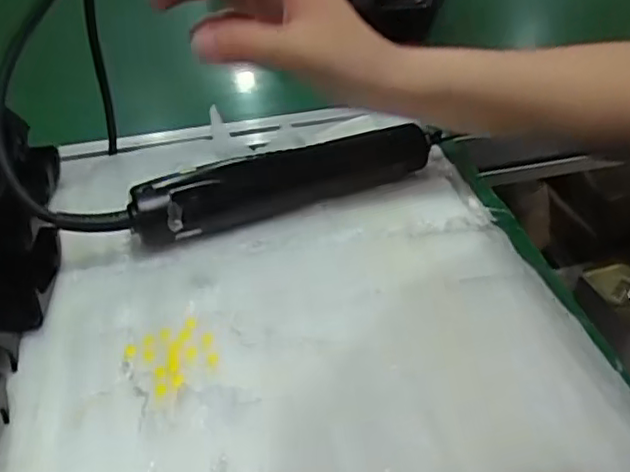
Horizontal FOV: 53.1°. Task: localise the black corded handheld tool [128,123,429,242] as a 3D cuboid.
[{"bbox_3d":[-0.018,-0.034,0.398,0.191,0.038,0.027,-18,41,-19],"label":"black corded handheld tool"}]

